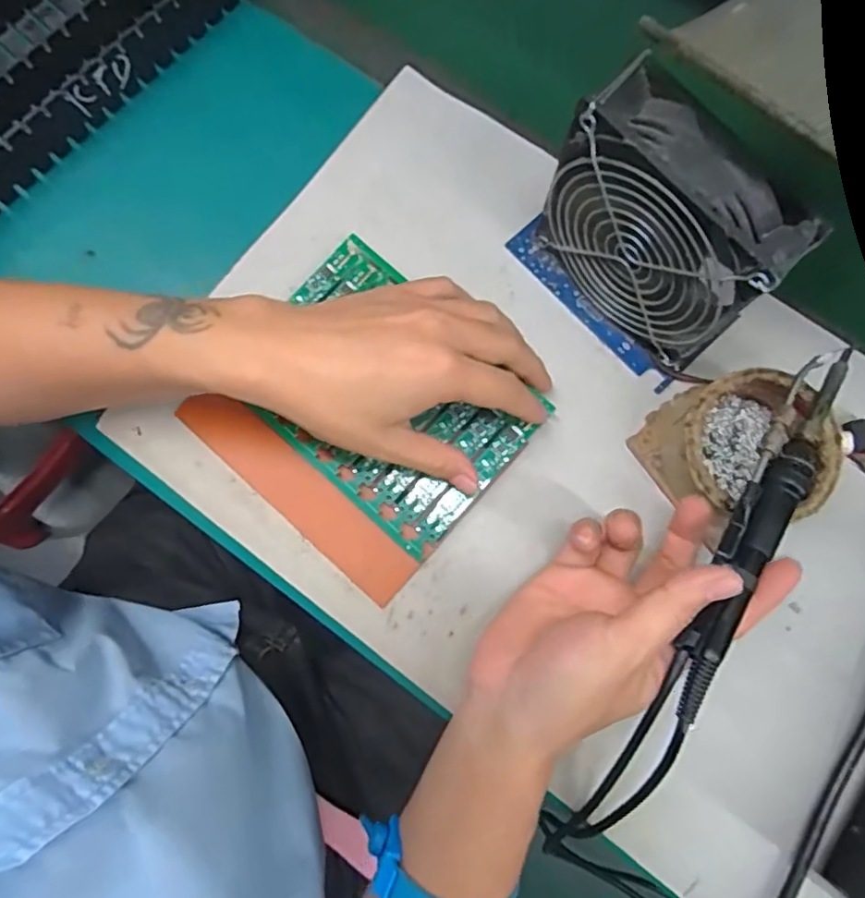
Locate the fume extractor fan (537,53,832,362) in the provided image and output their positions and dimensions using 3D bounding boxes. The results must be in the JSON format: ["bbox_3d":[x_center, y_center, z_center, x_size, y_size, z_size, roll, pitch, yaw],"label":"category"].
[{"bbox_3d":[0.117,-0.114,0.315,0.040,0.121,0.125,-42,84,-8],"label":"fume extractor fan"}]

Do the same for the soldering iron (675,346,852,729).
[{"bbox_3d":[0.163,0.034,0.292,0.027,0.017,0.207,29,76,4],"label":"soldering iron"}]

